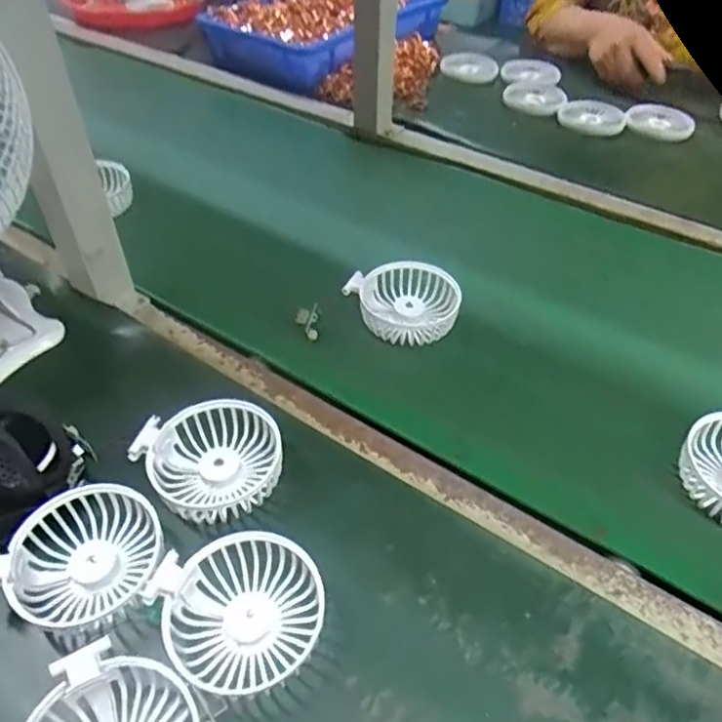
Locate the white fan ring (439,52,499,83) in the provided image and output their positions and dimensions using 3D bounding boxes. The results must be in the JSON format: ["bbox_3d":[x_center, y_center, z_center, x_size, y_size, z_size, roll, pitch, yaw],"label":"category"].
[{"bbox_3d":[0.166,-0.449,0.939,0.086,0.012,0.092,0,47,-2],"label":"white fan ring"}]

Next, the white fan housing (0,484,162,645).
[{"bbox_3d":[-0.169,0.124,0.381,0.085,0.039,0.086,1,47,-1],"label":"white fan housing"}]

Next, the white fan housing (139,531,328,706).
[{"bbox_3d":[-0.068,0.145,0.361,0.088,0.032,0.078,-21,51,-20],"label":"white fan housing"}]

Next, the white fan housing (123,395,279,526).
[{"bbox_3d":[-0.101,0.069,0.430,0.086,0.035,0.085,1,47,-1],"label":"white fan housing"}]

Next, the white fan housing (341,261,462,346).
[{"bbox_3d":[0.042,-0.054,0.556,0.085,0.029,0.085,-21,51,-19],"label":"white fan housing"}]

